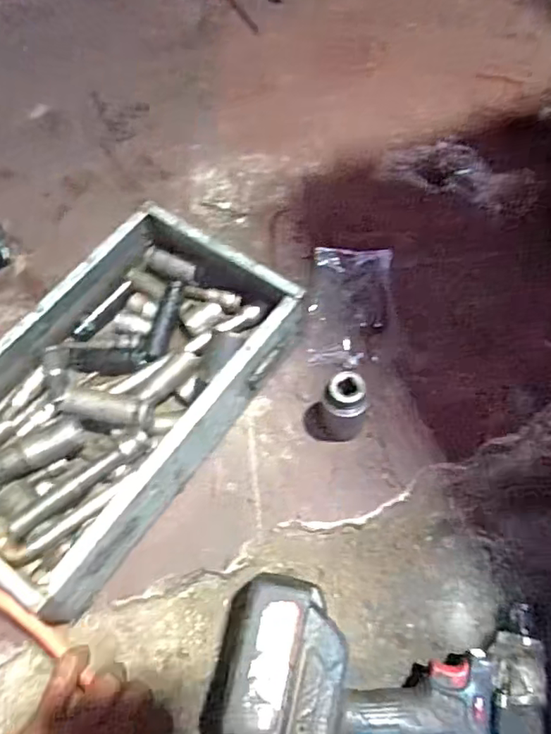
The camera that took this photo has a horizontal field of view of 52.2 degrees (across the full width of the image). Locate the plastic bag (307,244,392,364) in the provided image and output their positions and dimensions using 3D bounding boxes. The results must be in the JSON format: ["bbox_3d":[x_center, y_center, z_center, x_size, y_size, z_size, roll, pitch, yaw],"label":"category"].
[{"bbox_3d":[0.078,-0.066,0.586,0.081,0.007,0.143,2,60,12],"label":"plastic bag"}]

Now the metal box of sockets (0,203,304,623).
[{"bbox_3d":[-0.147,0.016,0.514,0.211,0.070,0.334,32,68,17],"label":"metal box of sockets"}]

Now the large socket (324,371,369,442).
[{"bbox_3d":[0.064,0.031,0.500,0.041,0.074,0.041,-1,62,2],"label":"large socket"}]

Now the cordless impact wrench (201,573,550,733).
[{"bbox_3d":[0.077,0.231,0.428,0.250,0.076,0.141,17,71,4],"label":"cordless impact wrench"}]

